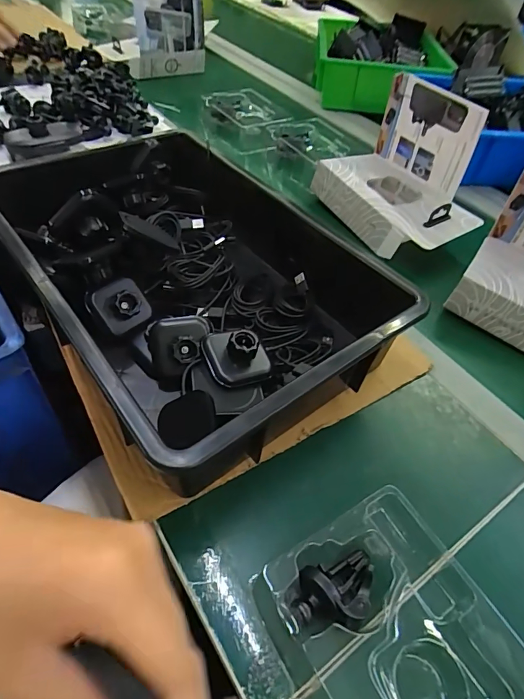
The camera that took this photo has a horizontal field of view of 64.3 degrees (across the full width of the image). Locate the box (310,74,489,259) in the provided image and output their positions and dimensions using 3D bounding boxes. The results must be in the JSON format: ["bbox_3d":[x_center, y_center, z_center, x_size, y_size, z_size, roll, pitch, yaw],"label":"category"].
[{"bbox_3d":[0.198,-0.251,0.571,0.142,0.148,0.216,-24,54,-23],"label":"box"}]

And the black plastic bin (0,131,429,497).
[{"bbox_3d":[-0.085,-0.083,0.440,0.265,0.108,0.388,-30,57,-27],"label":"black plastic bin"}]

